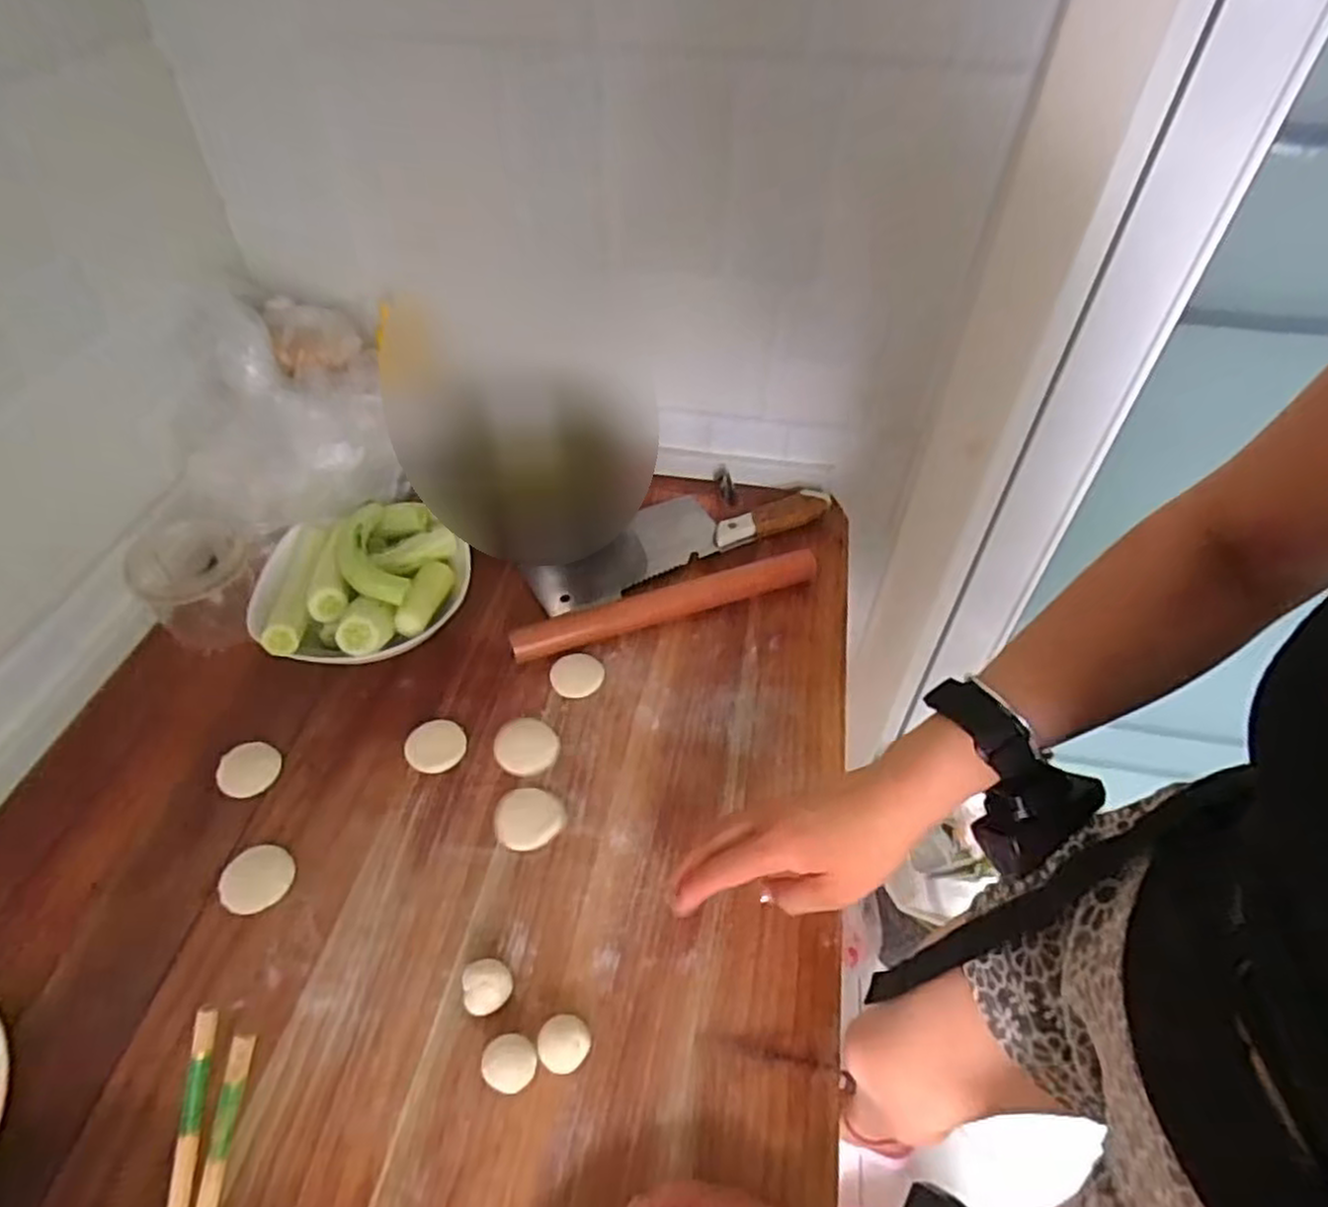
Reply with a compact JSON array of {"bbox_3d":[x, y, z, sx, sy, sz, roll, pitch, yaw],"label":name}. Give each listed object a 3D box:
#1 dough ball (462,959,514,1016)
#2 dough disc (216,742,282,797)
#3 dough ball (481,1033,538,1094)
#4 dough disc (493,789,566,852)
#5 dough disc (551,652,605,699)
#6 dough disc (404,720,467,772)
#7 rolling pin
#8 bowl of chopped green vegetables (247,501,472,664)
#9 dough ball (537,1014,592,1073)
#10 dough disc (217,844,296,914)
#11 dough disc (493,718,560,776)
[{"bbox_3d":[-0.106,0.230,0.448,0.029,0.023,0.027,1,47,-1],"label":"dough ball"},{"bbox_3d":[-0.308,0.122,0.554,0.042,0.010,0.039,1,47,-1],"label":"dough disc"},{"bbox_3d":[-0.087,0.261,0.424,0.029,0.014,0.028,1,47,-1],"label":"dough ball"},{"bbox_3d":[-0.095,0.152,0.532,0.047,0.005,0.044,1,47,-1],"label":"dough disc"},{"bbox_3d":[-0.071,0.059,0.619,0.043,0.012,0.040,1,47,-1],"label":"dough disc"},{"bbox_3d":[-0.174,0.109,0.571,0.044,0.010,0.043,1,47,-1],"label":"dough disc"},{"bbox_3d":[0.005,0.000,0.664,0.280,0.024,0.030,-14,49,-15],"label":"rolling pin"},{"bbox_3d":[-0.248,-0.011,0.626,0.143,0.085,0.155,1,47,-1],"label":"bowl of chopped green vegetables"},{"bbox_3d":[-0.057,0.253,0.429,0.029,0.016,0.029,1,47,-1],"label":"dough ball"},{"bbox_3d":[-0.270,0.181,0.498,0.044,0.011,0.045,1,47,-1],"label":"dough disc"},{"bbox_3d":[-0.105,0.108,0.572,0.048,0.010,0.045,1,47,-1],"label":"dough disc"}]

